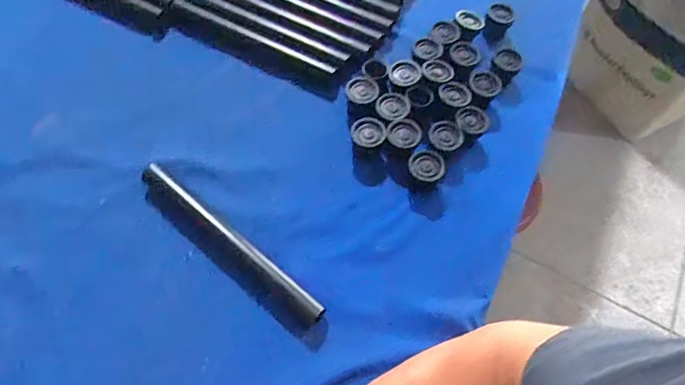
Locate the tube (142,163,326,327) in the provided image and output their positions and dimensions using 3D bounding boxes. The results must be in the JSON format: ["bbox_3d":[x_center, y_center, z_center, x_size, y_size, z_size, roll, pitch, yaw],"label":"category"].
[{"bbox_3d":[-0.106,0.048,0.427,0.218,0.026,0.023,37,65,15],"label":"tube"}]

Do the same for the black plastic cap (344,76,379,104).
[{"bbox_3d":[0.021,-0.107,0.501,0.035,0.022,0.035,8,61,0],"label":"black plastic cap"}]

